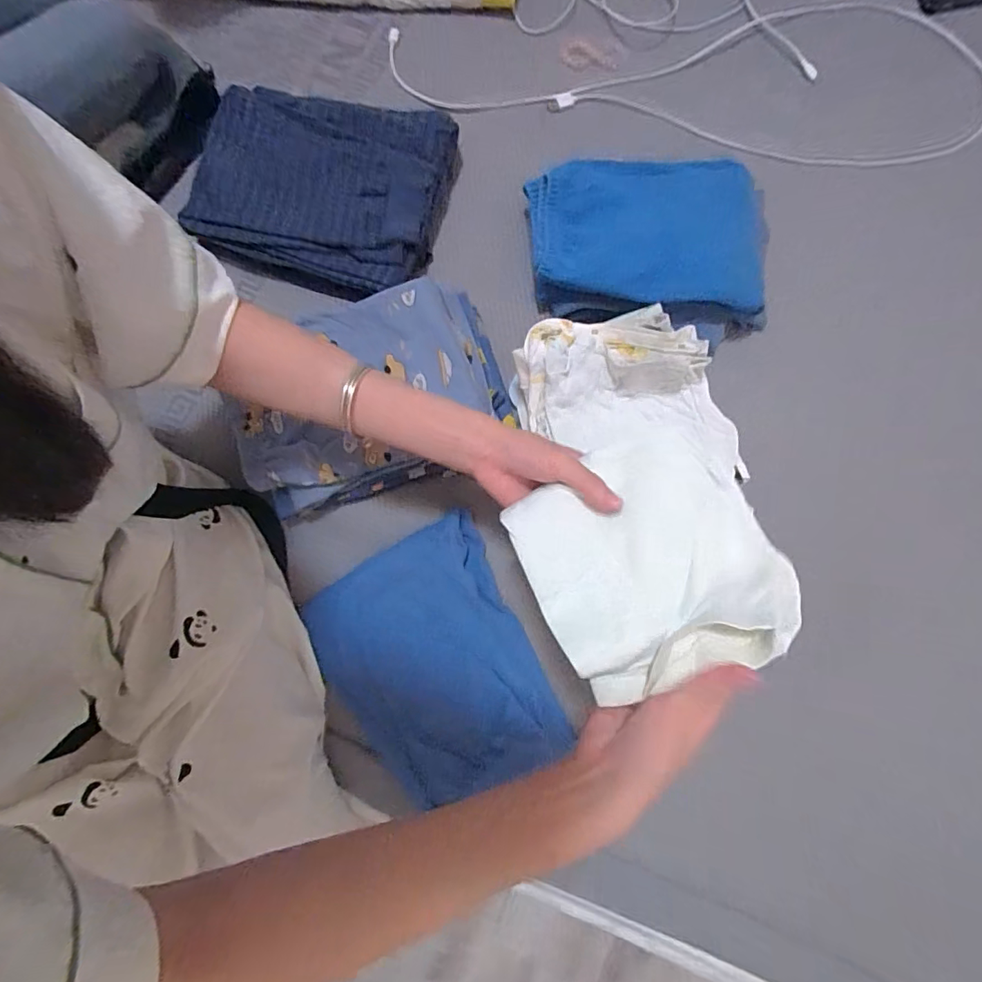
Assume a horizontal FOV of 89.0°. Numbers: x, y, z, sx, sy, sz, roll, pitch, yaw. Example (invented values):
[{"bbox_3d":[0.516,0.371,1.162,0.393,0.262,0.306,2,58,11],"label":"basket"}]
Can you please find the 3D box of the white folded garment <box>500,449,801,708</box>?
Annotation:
[{"bbox_3d":[0.112,0.048,0.346,0.161,0.038,0.156,-24,81,-4],"label":"white folded garment"}]

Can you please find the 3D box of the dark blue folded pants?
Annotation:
[{"bbox_3d":[-0.185,-0.336,0.559,0.263,0.052,0.215,14,82,1],"label":"dark blue folded pants"}]

